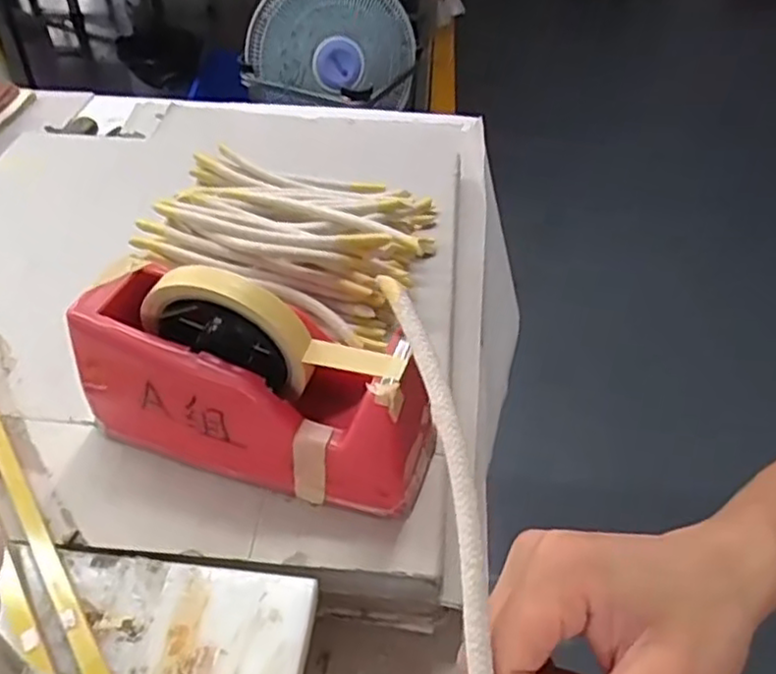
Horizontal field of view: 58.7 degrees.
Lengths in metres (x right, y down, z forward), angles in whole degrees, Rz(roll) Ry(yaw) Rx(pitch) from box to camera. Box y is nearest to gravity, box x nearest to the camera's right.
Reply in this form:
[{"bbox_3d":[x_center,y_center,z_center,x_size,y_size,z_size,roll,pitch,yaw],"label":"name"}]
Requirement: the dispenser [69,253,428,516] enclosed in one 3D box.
[{"bbox_3d":[-0.072,0.023,0.388,0.200,0.121,0.074,15,45,13],"label":"dispenser"}]

